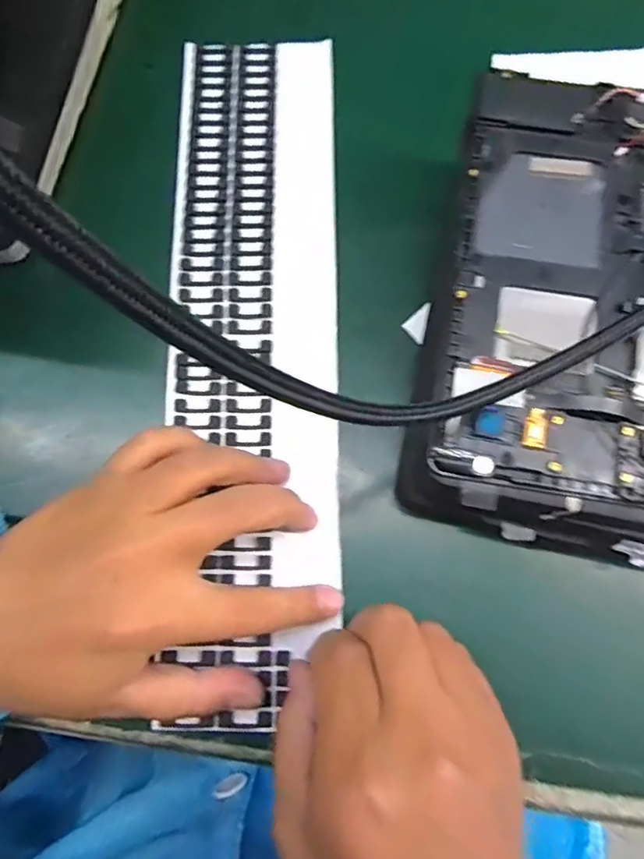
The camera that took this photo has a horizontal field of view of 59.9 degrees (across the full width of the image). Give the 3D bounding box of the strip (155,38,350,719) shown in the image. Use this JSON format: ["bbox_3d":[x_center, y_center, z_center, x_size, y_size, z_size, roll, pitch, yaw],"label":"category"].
[{"bbox_3d":[-0.028,-0.038,0.238,0.071,0.010,0.299,0,78,-1],"label":"strip"}]

